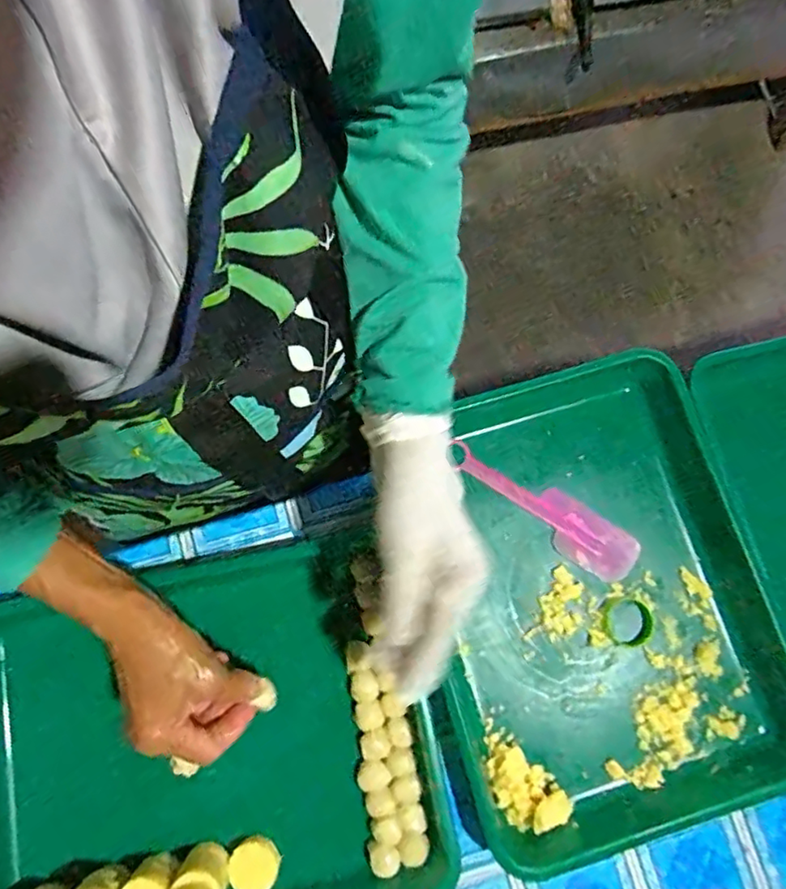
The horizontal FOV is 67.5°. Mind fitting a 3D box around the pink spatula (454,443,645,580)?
[{"bbox_3d":[0.133,0.056,0.516,0.172,0.006,0.047,37,80,6],"label":"pink spatula"}]

